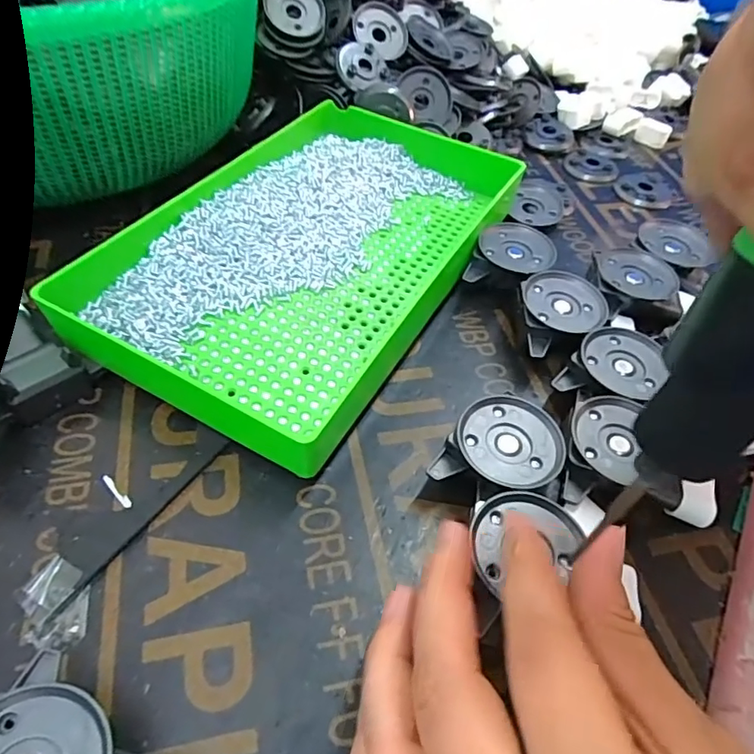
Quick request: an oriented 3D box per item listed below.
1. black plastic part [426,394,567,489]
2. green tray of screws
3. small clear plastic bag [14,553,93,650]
[{"bbox_3d":[0.052,0.034,0.222,0.042,0.029,0.048,31,55,19],"label":"black plastic part"},{"bbox_3d":[-0.037,-0.077,0.299,0.156,0.035,0.241,27,53,16],"label":"green tray of screws"},{"bbox_3d":[-0.113,0.080,0.186,0.020,0.005,0.030,-24,57,-22],"label":"small clear plastic bag"}]

